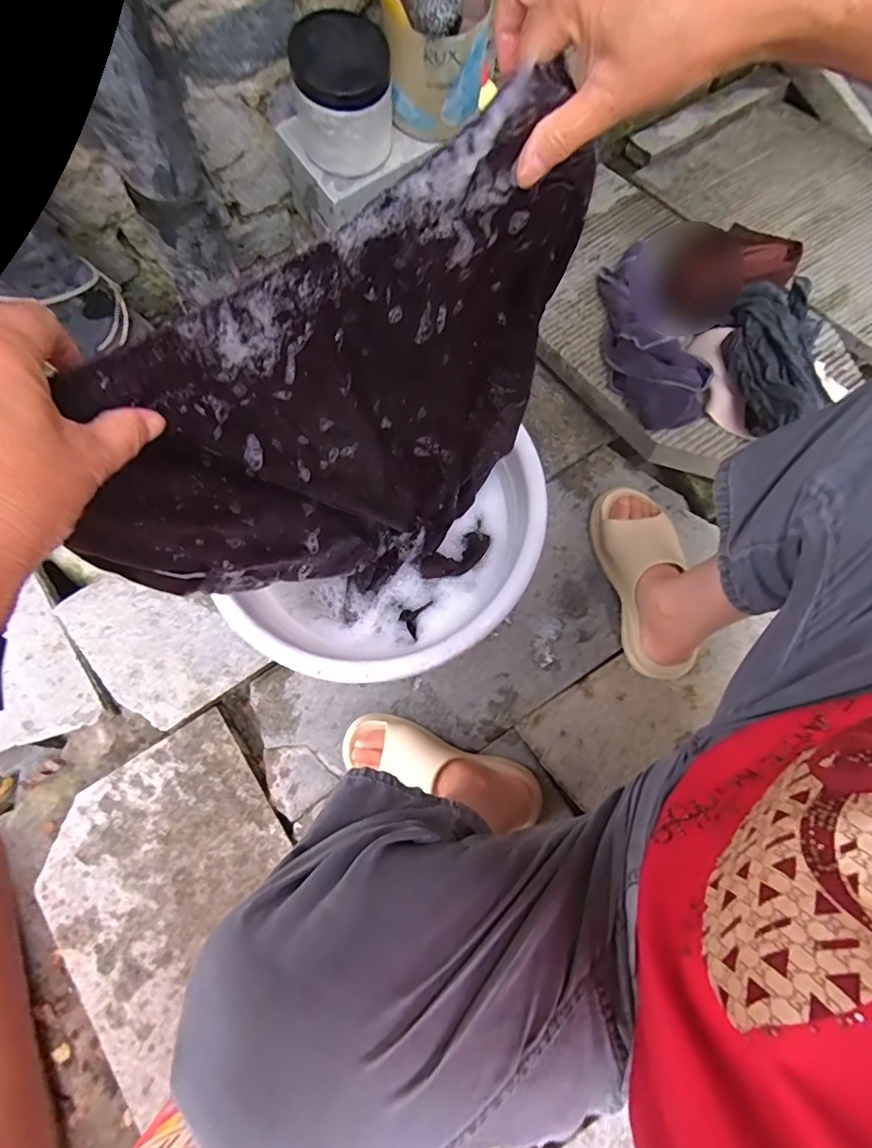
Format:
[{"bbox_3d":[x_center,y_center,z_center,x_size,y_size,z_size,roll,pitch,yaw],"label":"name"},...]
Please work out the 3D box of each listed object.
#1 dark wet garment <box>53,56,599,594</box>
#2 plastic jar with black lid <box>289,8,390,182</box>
[{"bbox_3d":[-0.033,-0.083,0.440,0.342,0.415,0.096,-39,80,-6],"label":"dark wet garment"},{"bbox_3d":[-0.085,-0.449,0.495,0.083,0.094,0.086,8,79,3],"label":"plastic jar with black lid"}]

